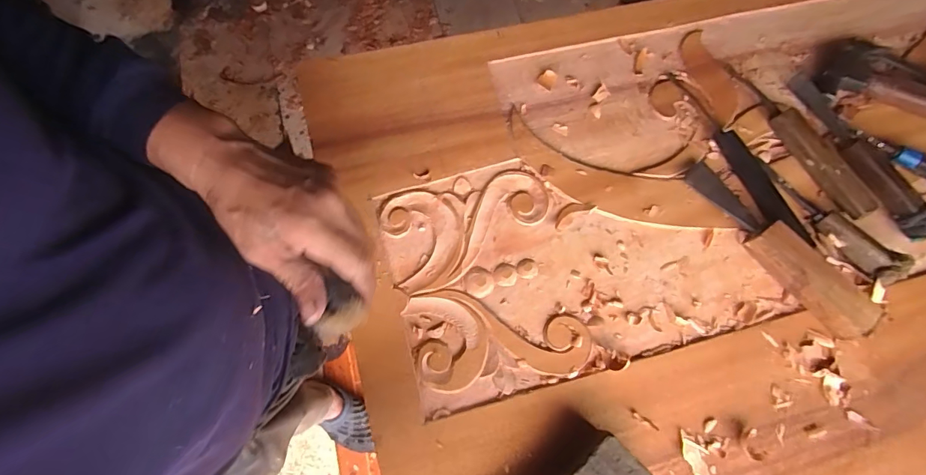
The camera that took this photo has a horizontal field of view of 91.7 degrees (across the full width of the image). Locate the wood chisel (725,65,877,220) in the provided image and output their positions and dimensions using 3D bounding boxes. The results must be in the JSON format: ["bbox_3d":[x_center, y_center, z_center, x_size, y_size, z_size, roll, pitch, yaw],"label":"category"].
[{"bbox_3d":[0.381,-0.117,0.510,0.030,0.028,0.215,-24,74,-11],"label":"wood chisel"}]

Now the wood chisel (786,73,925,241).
[{"bbox_3d":[0.446,-0.096,0.508,0.034,0.032,0.223,-25,75,-11],"label":"wood chisel"}]

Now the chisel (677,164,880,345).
[{"bbox_3d":[0.322,0.007,0.463,0.038,0.033,0.220,-35,77,-14],"label":"chisel"}]

